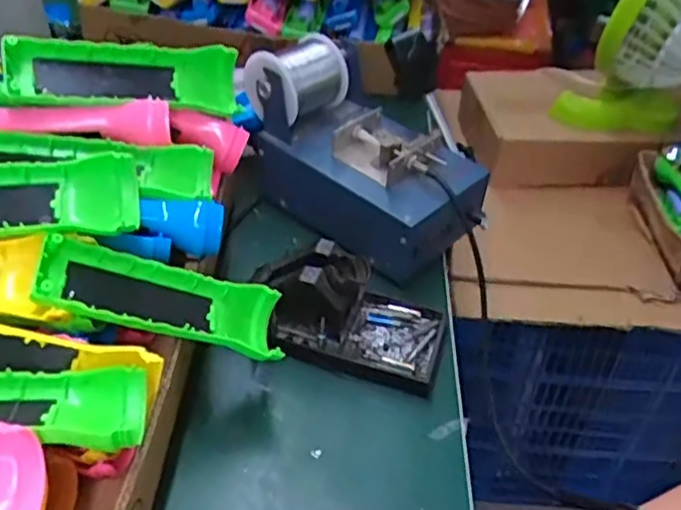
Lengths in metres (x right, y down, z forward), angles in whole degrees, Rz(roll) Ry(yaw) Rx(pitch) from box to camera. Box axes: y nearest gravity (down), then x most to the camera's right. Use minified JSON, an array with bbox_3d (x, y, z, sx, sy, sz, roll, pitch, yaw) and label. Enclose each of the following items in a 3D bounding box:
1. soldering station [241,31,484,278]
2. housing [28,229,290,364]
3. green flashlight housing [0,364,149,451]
[{"bbox_3d":[0.021,-0.092,0.576,0.210,0.126,0.111,33,50,29],"label":"soldering station"},{"bbox_3d":[-0.105,0.029,0.401,0.152,0.024,0.050,19,33,-34],"label":"housing"},{"bbox_3d":[-0.178,0.077,0.326,0.153,0.034,0.051,-1,42,-6],"label":"green flashlight housing"}]

